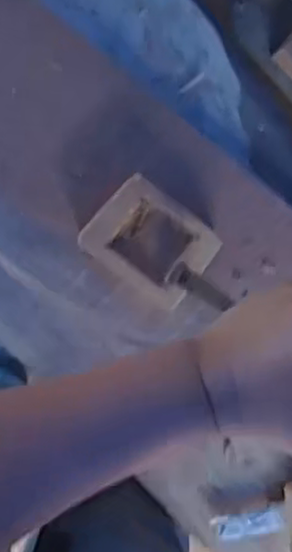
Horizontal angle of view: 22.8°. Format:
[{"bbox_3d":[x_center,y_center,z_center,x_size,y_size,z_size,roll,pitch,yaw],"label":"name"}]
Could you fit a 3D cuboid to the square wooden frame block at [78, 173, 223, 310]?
[{"bbox_3d":[0.003,-0.026,0.511,0.083,0.032,0.065,35,91,-10],"label":"square wooden frame block"}]

